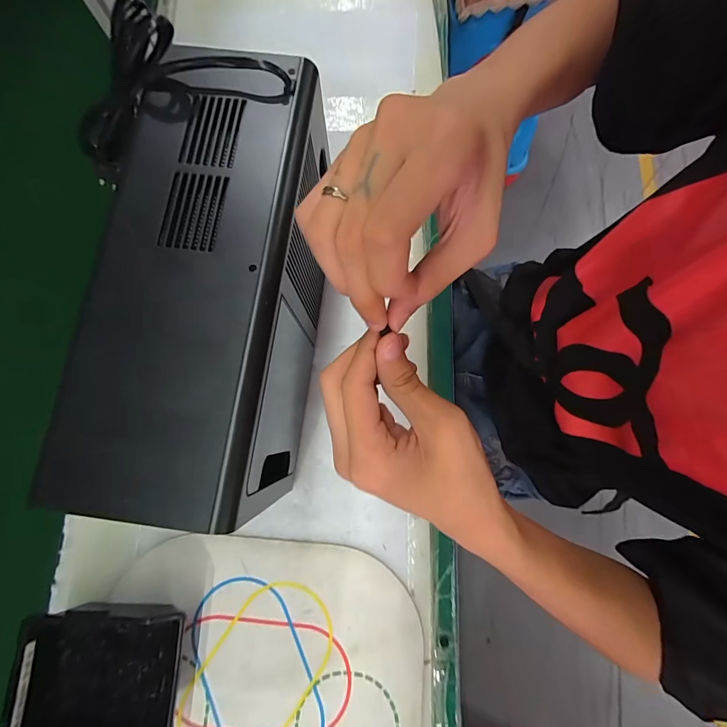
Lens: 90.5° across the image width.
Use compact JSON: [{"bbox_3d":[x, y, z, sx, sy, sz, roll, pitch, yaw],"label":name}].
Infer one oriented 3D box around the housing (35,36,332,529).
[{"bbox_3d":[-0.118,-0.056,0.338,0.121,0.206,0.343,7,80,4],"label":"housing"}]

